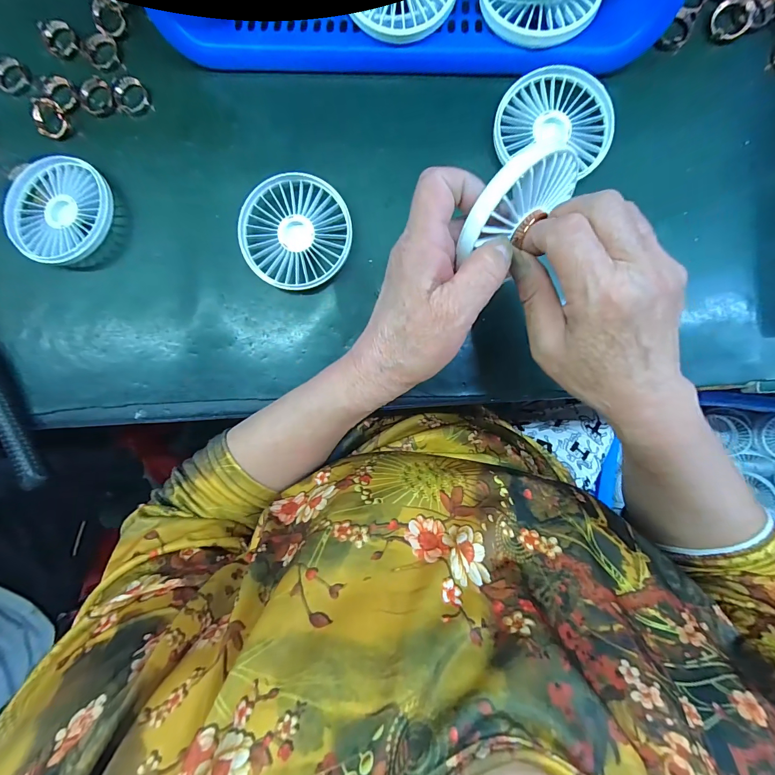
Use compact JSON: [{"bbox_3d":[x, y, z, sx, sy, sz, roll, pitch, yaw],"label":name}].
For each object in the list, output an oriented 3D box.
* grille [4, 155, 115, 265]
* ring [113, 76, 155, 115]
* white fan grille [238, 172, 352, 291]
[{"bbox_3d":[-0.275,-0.149,0.312,0.089,0.021,0.087,0,91,3],"label":"grille"},{"bbox_3d":[-0.215,-0.244,0.308,0.026,0.008,0.026,0,91,3],"label":"ring"},{"bbox_3d":[-0.074,-0.126,0.298,0.084,0.013,0.090,0,91,3],"label":"white fan grille"}]

